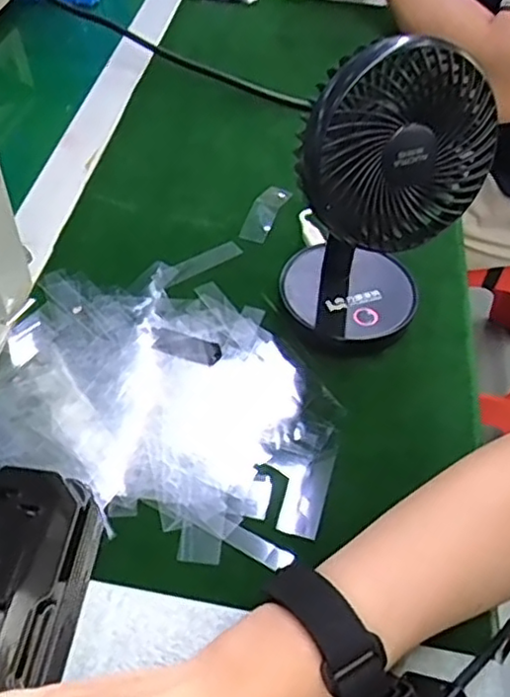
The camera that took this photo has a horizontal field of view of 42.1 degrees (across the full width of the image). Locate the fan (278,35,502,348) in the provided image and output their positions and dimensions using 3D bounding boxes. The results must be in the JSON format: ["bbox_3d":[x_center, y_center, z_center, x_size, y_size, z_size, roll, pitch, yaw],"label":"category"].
[{"bbox_3d":[0.070,-0.073,0.378,0.095,0.190,0.073,13,50,7],"label":"fan"}]

